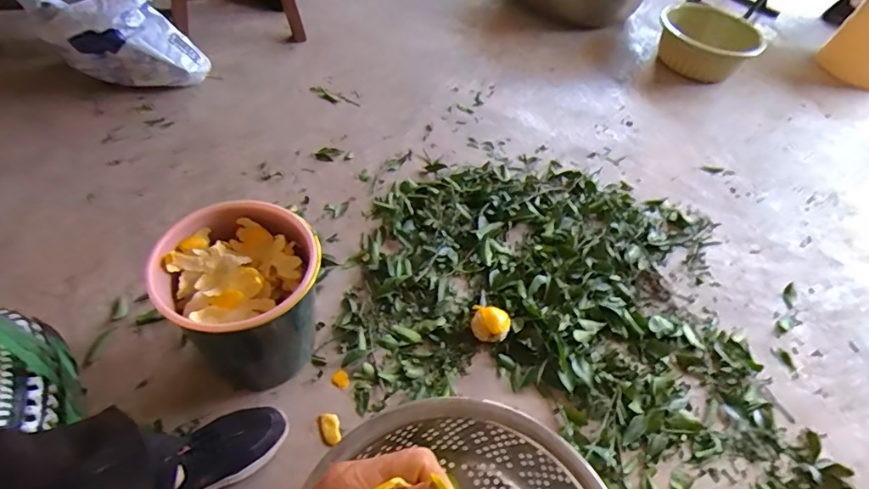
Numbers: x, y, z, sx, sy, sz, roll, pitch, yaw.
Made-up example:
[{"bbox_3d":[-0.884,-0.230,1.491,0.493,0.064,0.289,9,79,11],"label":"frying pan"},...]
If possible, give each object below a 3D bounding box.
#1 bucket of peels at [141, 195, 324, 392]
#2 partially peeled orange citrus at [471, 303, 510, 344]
[{"bbox_3d":[-0.283,0.094,0.764,0.207,0.248,0.206,3,50,-4],"label":"bucket of peels"},{"bbox_3d":[0.103,0.144,0.905,0.068,0.051,0.069,3,50,-4],"label":"partially peeled orange citrus"}]

